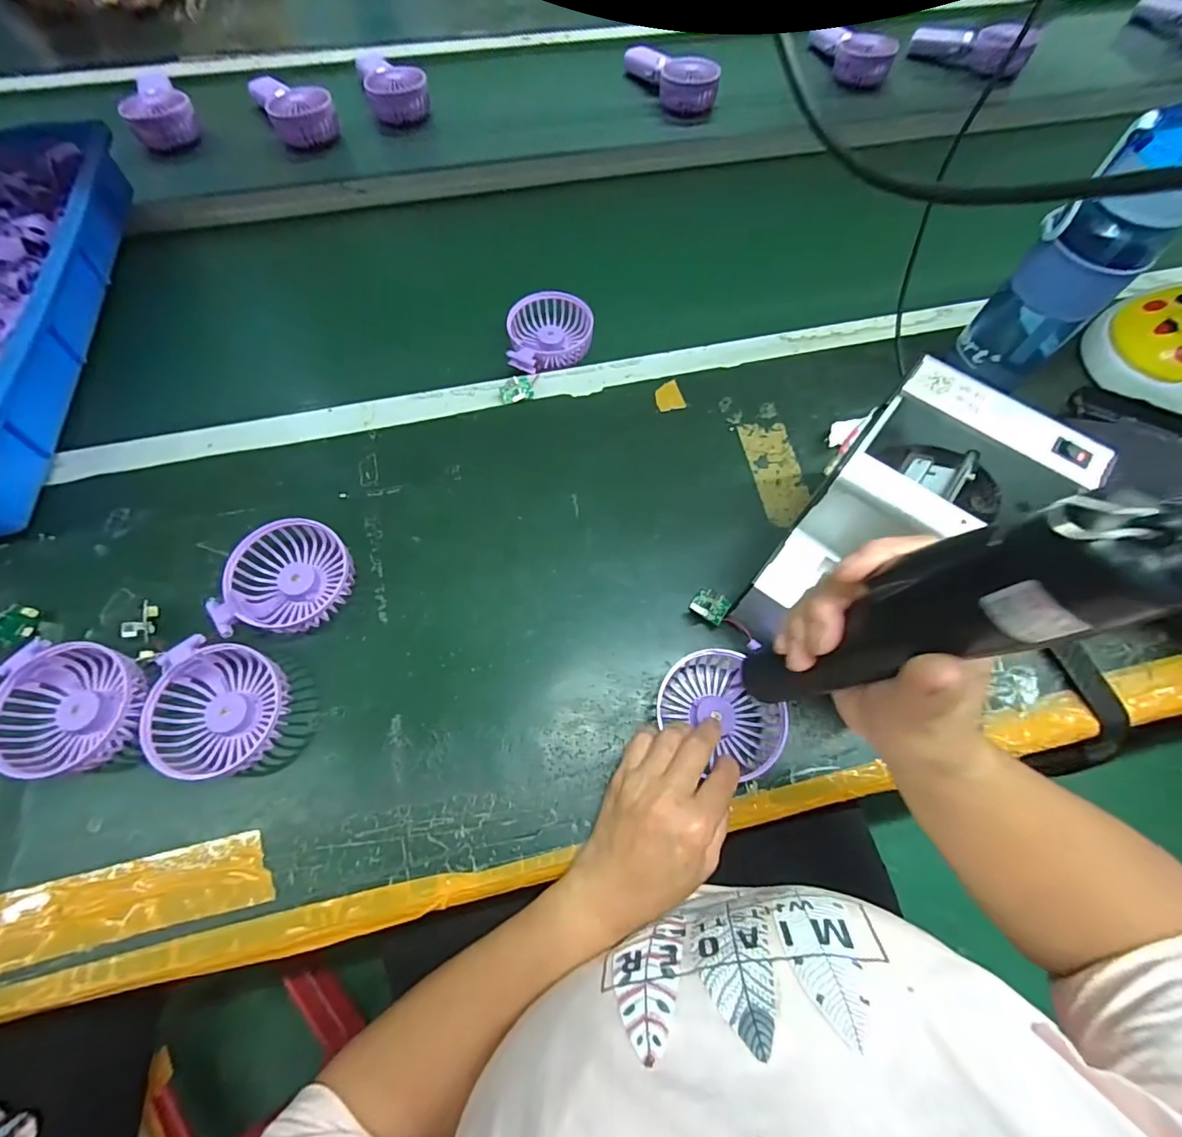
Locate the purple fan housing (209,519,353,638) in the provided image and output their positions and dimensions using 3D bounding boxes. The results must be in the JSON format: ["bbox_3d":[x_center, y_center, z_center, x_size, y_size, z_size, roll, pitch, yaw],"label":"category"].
[{"bbox_3d":[-0.245,0.003,0.411,0.095,0.031,0.092,-17,68,-7],"label":"purple fan housing"}]

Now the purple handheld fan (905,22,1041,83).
[{"bbox_3d":[0.596,-0.823,0.812,0.175,0.059,0.053,28,70,8],"label":"purple handheld fan"}]

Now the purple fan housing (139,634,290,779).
[{"bbox_3d":[-0.269,0.102,0.373,0.087,0.037,0.087,13,65,5],"label":"purple fan housing"}]

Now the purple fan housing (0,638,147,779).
[{"bbox_3d":[-0.371,0.099,0.371,0.082,0.036,0.097,-5,67,-3],"label":"purple fan housing"}]

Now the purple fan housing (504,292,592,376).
[{"bbox_3d":[-0.043,-0.252,0.546,0.087,0.023,0.094,-5,65,-3],"label":"purple fan housing"}]

